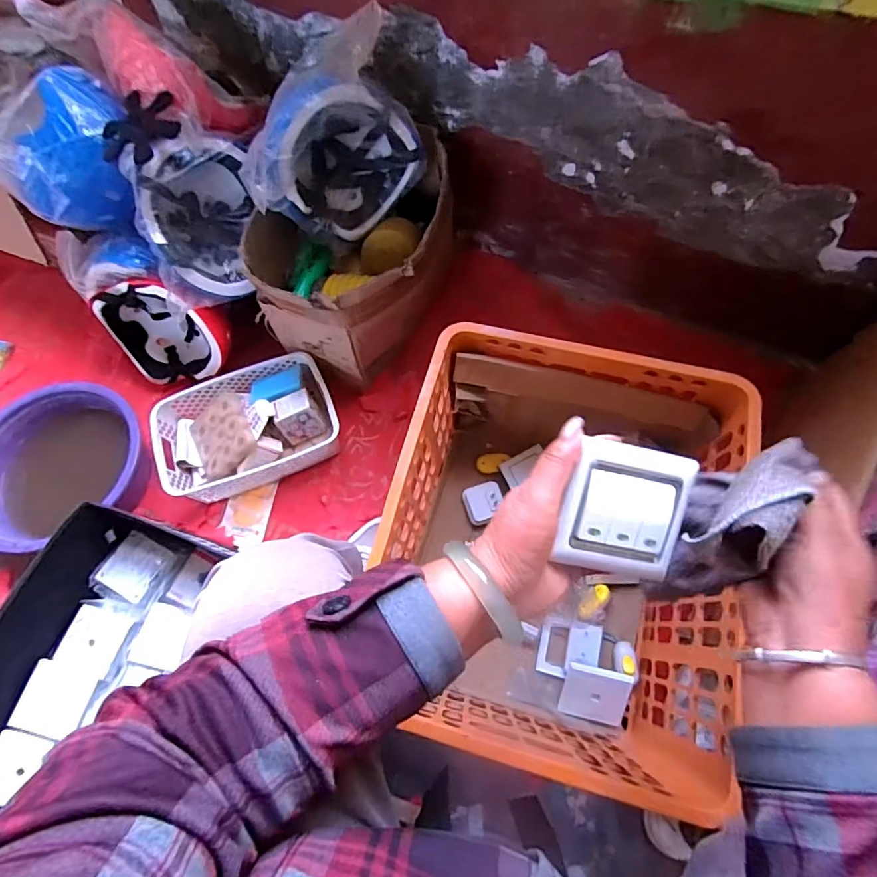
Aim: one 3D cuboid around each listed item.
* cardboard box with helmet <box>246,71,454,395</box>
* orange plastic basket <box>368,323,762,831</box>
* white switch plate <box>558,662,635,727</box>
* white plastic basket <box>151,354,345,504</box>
[{"bbox_3d":[-0.136,-0.338,0.783,0.262,0.381,0.355,16,70,9],"label":"cardboard box with helmet"},{"bbox_3d":[0.146,0.137,0.656,0.387,0.280,0.475,13,70,8],"label":"orange plastic basket"},{"bbox_3d":[0.219,0.359,0.672,0.084,0.017,0.082,12,103,9],"label":"white switch plate"},{"bbox_3d":[-0.333,-0.022,0.853,0.300,0.083,0.206,-21,69,-5],"label":"white plastic basket"}]

